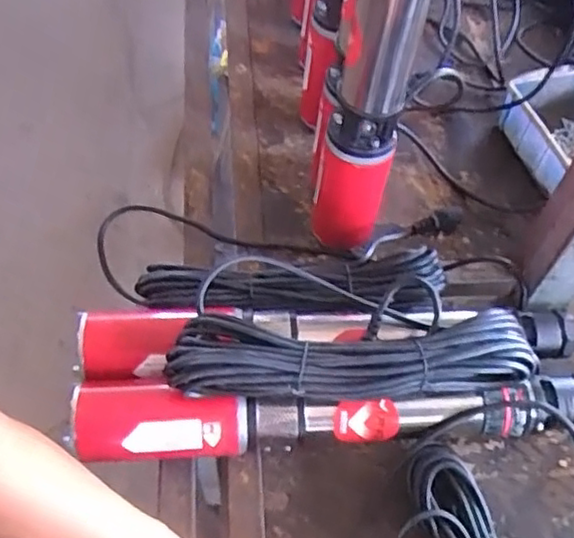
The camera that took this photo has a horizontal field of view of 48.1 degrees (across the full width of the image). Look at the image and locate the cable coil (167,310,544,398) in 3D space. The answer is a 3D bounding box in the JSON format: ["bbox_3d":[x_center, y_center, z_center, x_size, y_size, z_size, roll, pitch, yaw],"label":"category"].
[{"bbox_3d":[0.065,0.081,0.610,0.344,0.048,0.075,0,58,-3],"label":"cable coil"}]

